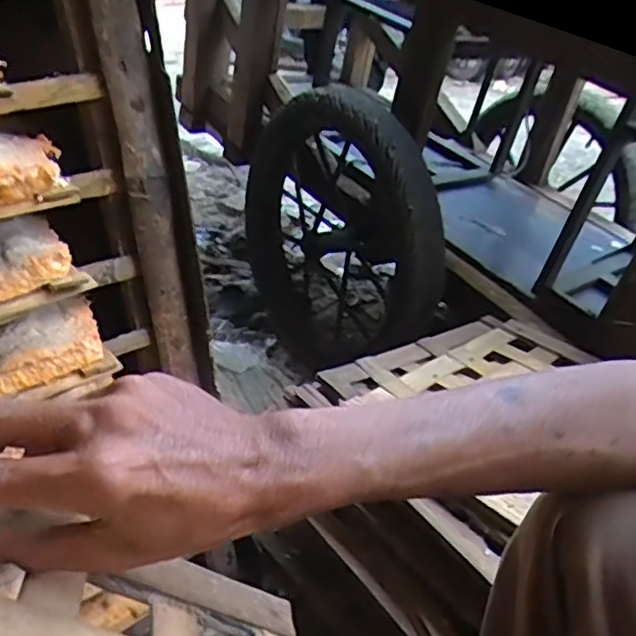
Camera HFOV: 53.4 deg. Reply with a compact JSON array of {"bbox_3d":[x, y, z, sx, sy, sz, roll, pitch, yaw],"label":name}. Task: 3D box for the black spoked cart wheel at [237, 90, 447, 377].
[{"bbox_3d":[0.045,-0.151,1.325,0.160,0.613,0.527,-18,34,-29],"label":"black spoked cart wheel"}]

